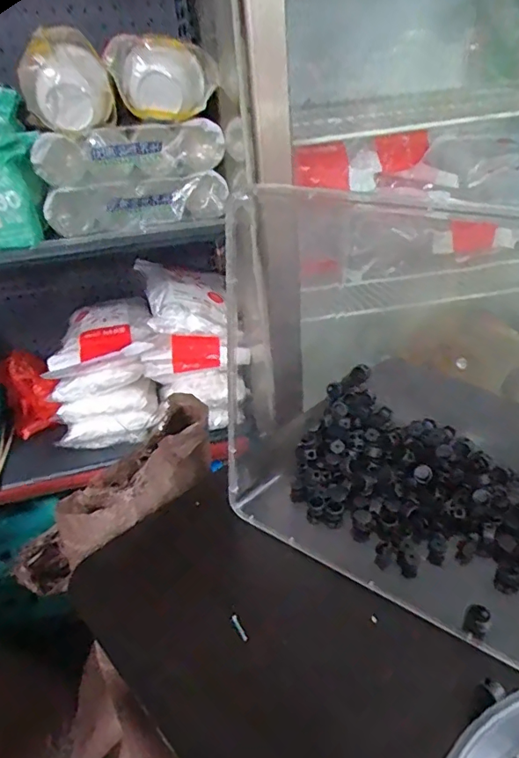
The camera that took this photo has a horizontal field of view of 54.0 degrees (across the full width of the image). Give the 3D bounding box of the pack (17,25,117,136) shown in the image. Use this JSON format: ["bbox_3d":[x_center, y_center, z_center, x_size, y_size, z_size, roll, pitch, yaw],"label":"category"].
[{"bbox_3d":[-0.270,-0.416,0.712,0.117,0.120,0.137,-15,34,-13],"label":"pack"}]

